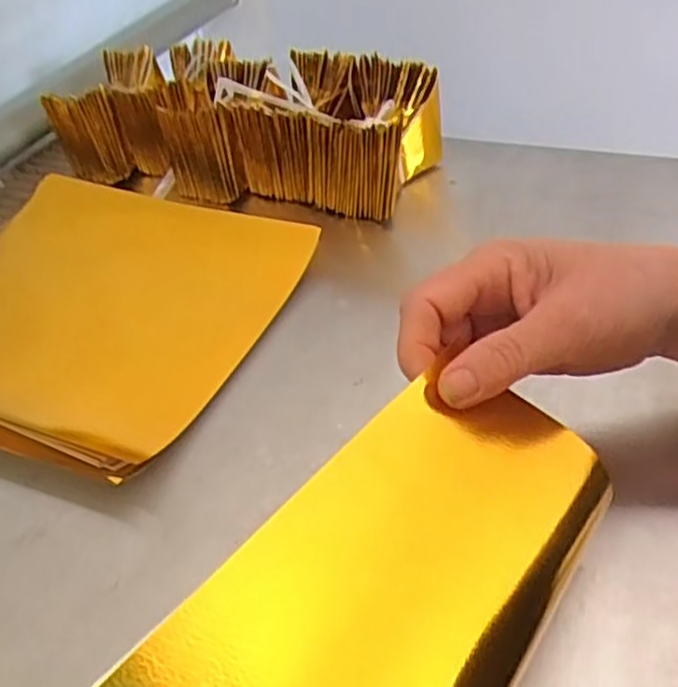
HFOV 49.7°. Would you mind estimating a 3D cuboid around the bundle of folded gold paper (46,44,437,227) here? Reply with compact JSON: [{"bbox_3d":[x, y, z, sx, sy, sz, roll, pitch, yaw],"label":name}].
[{"bbox_3d":[-0.076,-0.169,0.580,0.290,0.091,0.120,13,37,24],"label":"bundle of folded gold paper"}]

